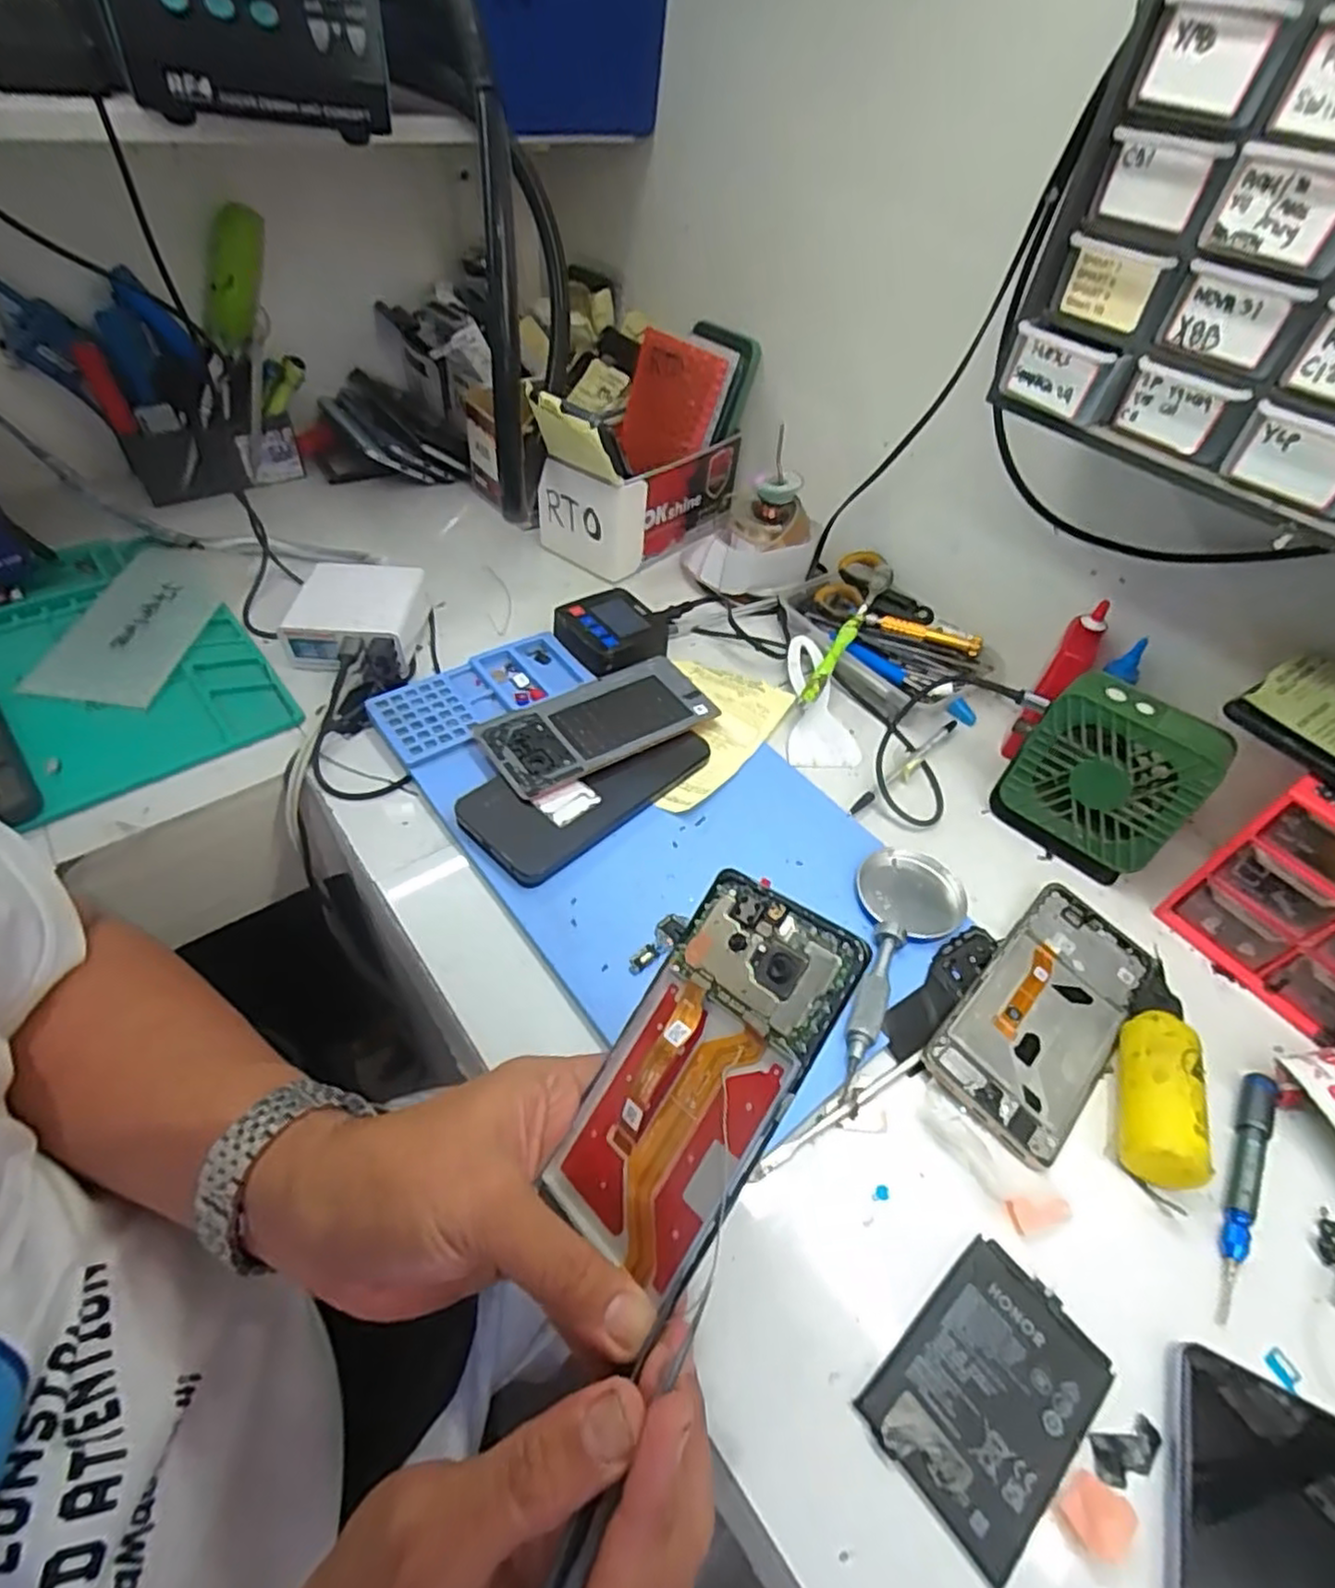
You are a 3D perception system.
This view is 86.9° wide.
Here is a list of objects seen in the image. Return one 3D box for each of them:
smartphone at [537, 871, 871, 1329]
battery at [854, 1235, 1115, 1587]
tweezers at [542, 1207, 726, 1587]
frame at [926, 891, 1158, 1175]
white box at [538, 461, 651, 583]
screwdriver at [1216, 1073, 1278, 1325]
[{"bbox_3d":[0.012,0.101,0.262,0.073,0.009,0.139,25,82,44],"label":"smartphone"},{"bbox_3d":[0.130,0.238,0.283,0.094,0.007,0.065,-31,60,-27],"label":"battery"},{"bbox_3d":[-0.018,0.200,0.201,0.011,0.004,0.156,25,56,14],"label":"tweezers"},{"bbox_3d":[0.211,0.118,0.391,0.072,0.014,0.165,39,57,24],"label":"frame"},{"bbox_3d":[-0.069,-0.247,0.624,0.094,0.091,0.034,33,55,20],"label":"white box"},{"bbox_3d":[0.278,0.188,0.338,0.013,0.008,0.124,32,55,19],"label":"screwdriver"}]

